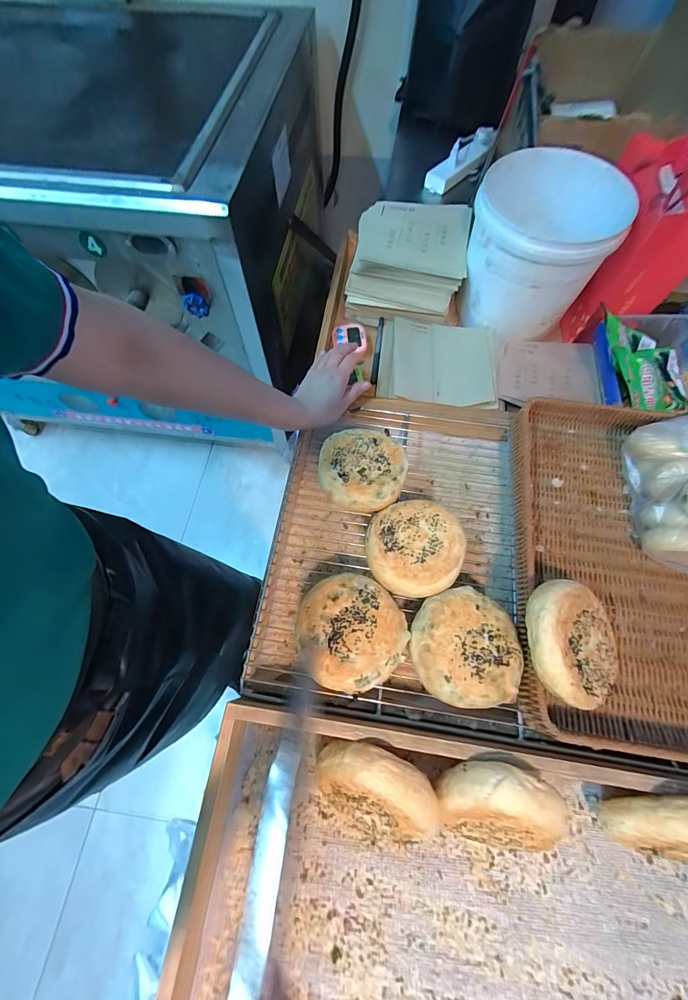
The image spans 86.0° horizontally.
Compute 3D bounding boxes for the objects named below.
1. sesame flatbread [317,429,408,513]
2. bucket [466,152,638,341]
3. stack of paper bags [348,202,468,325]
[{"bbox_3d":[0.022,-0.041,0.471,0.110,0.021,0.103,14,67,6],"label":"sesame flatbread"},{"bbox_3d":[0.303,-0.401,0.594,0.199,0.164,0.201,0,66,0],"label":"bucket"},{"bbox_3d":[0.111,-0.426,0.655,0.188,0.085,0.209,9,67,4],"label":"stack of paper bags"}]

